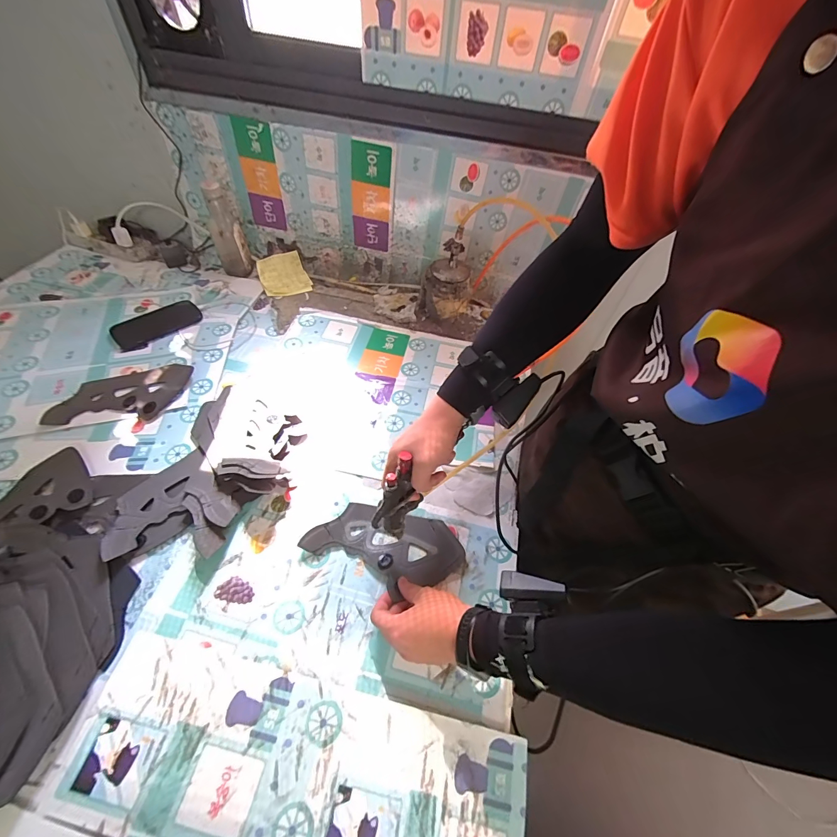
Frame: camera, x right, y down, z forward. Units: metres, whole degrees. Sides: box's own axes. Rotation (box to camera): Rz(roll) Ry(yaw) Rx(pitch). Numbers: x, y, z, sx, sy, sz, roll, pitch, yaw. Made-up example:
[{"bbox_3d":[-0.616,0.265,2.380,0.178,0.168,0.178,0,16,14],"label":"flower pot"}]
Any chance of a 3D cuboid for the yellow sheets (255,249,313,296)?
[{"bbox_3d":[-0.340,-0.362,0.904,0.111,0.019,0.118,-21,81,-11],"label":"yellow sheets"}]

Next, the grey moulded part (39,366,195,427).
[{"bbox_3d":[-0.541,-0.047,0.660,0.209,0.015,0.130,-1,53,-6],"label":"grey moulded part"}]

